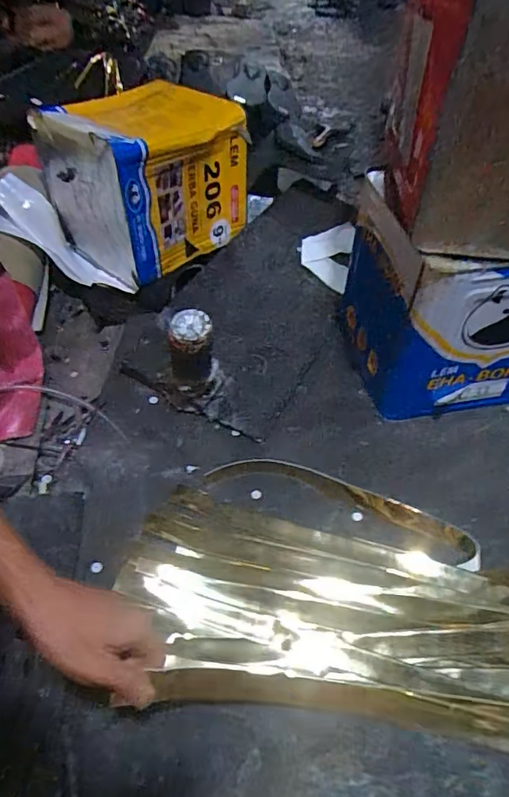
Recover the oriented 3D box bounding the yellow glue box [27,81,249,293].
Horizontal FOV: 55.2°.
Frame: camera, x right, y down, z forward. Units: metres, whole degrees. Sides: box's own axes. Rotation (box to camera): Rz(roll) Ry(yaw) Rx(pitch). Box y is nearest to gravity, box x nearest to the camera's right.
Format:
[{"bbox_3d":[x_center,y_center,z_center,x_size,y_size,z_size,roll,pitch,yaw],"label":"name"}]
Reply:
[{"bbox_3d":[-0.188,-0.367,0.838,0.244,0.235,0.265,36,59,26],"label":"yellow glue box"}]

